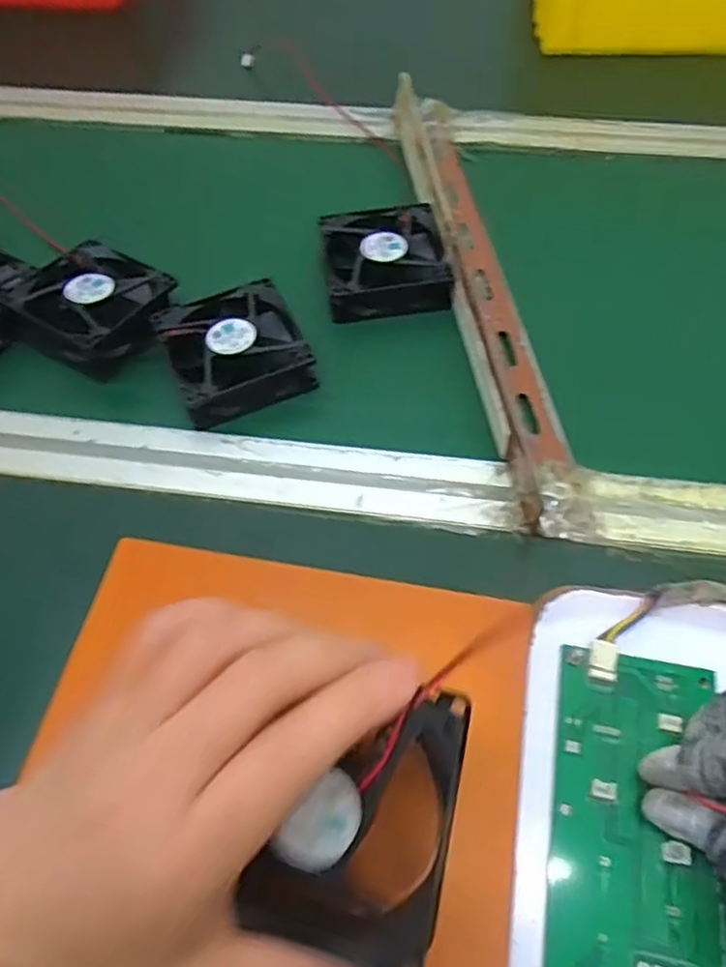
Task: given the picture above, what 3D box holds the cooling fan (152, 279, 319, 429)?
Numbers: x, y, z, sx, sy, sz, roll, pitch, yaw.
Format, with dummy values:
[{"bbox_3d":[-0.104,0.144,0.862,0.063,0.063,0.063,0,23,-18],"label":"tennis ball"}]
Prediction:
[{"bbox_3d":[-0.078,-0.083,0.422,0.078,0.031,0.083,-21,61,-9],"label":"cooling fan"}]

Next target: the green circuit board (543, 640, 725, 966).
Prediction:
[{"bbox_3d":[0.105,0.132,0.266,0.064,0.007,0.134,5,59,8],"label":"green circuit board"}]

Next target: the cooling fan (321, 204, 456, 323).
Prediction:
[{"bbox_3d":[0.016,-0.151,0.457,0.079,0.026,0.080,-6,59,0],"label":"cooling fan"}]

